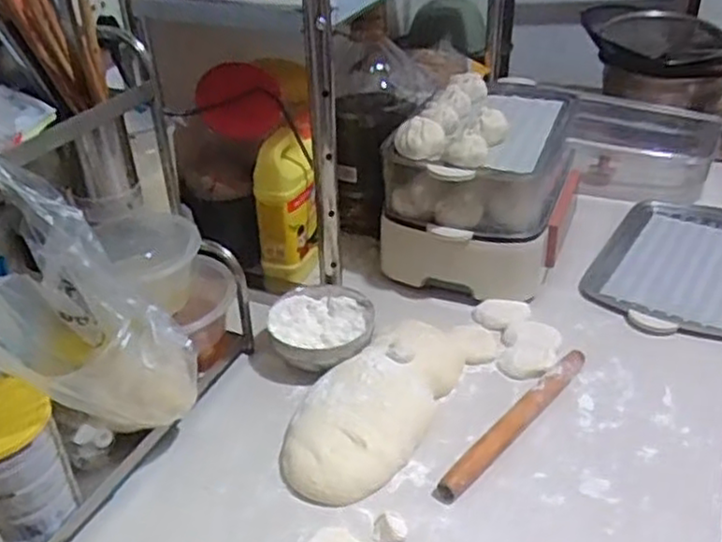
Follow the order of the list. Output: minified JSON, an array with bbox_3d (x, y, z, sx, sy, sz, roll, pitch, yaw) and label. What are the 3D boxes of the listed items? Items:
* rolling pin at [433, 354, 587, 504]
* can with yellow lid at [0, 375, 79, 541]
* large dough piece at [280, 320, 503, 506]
[{"bbox_3d":[0.178,0.167,0.806,0.027,0.020,0.280,26,42,35],"label":"rolling pin"},{"bbox_3d":[-0.324,0.172,0.657,0.105,0.135,0.095,-29,42,-35],"label":"can with yellow lid"},{"bbox_3d":[0.039,0.135,0.844,0.135,0.041,0.345,21,39,30],"label":"large dough piece"}]

